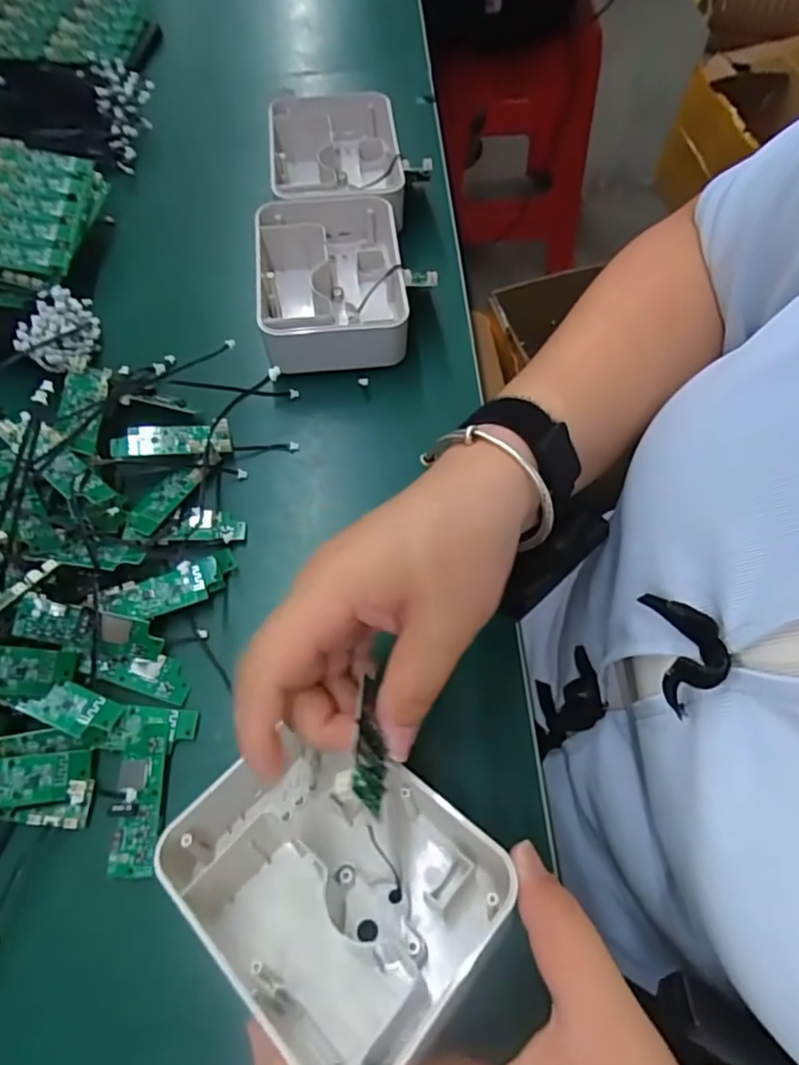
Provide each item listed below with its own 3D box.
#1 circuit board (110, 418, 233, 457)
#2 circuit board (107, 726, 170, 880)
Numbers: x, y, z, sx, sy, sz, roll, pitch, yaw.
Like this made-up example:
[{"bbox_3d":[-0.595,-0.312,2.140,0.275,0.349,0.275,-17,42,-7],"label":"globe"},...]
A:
[{"bbox_3d":[-0.145,-0.060,0.377,0.071,0.009,0.023,-8,65,-17],"label":"circuit board"},{"bbox_3d":[-0.131,0.132,0.294,0.023,0.005,0.069,-4,65,0],"label":"circuit board"}]

